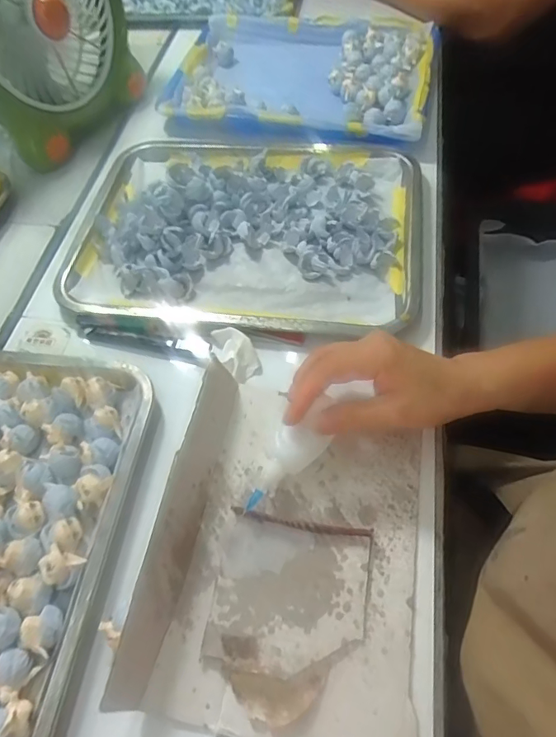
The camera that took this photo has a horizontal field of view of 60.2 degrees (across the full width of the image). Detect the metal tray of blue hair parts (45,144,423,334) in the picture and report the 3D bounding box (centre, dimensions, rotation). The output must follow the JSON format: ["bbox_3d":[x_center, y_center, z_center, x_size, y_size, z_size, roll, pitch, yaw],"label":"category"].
[{"bbox_3d":[-0.033,-0.156,0.493,0.347,0.032,0.255,8,60,9],"label":"metal tray of blue hair parts"}]

